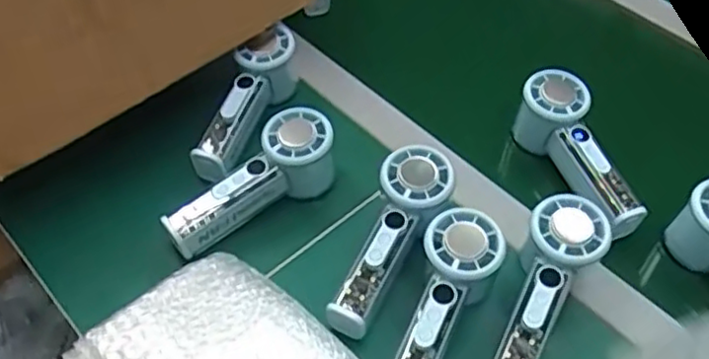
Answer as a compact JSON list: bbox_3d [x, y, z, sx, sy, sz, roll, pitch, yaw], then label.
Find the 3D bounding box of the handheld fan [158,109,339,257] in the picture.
[{"bbox_3d":[-0.082,0.005,0.547,0.154,0.063,0.052,-36,60,-11],"label":"handheld fan"}]

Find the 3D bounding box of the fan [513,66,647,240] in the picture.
[{"bbox_3d":[0.197,-0.023,0.571,0.054,0.058,0.148,-19,54,-17],"label":"fan"}]

